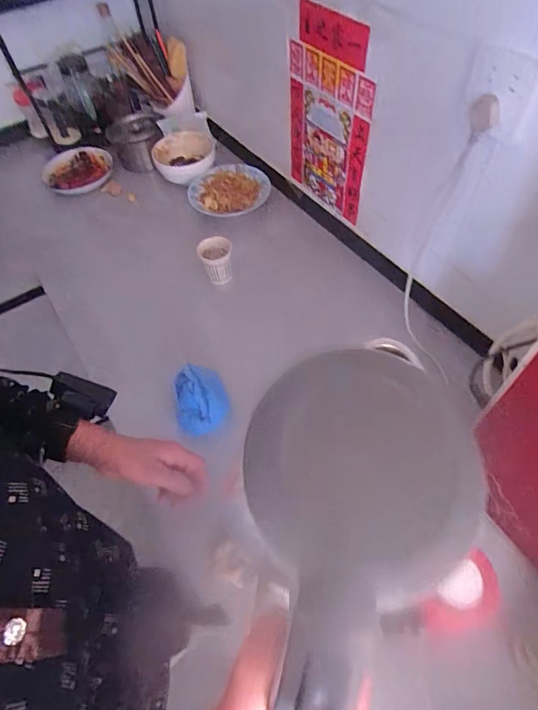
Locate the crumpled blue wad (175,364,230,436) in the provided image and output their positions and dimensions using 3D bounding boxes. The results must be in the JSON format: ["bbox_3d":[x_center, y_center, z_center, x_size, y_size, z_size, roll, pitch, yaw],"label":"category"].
[{"bbox_3d":[-0.118,0.075,0.684,0.076,0.046,0.102,-21,57,-9],"label":"crumpled blue wad"}]

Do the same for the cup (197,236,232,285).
[{"bbox_3d":[-0.111,-0.199,0.896,0.072,0.074,0.072,-2,56,3],"label":"cup"}]

